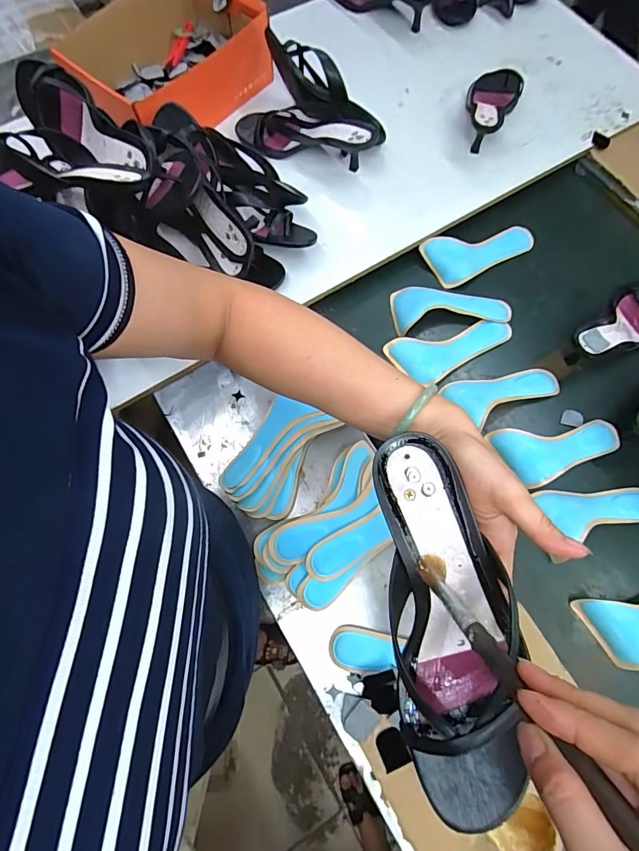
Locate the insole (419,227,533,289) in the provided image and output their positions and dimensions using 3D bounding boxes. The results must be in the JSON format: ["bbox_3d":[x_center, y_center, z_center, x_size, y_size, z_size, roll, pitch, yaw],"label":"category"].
[{"bbox_3d":[0.267,-0.300,0.697,0.192,0.012,0.085,-28,86,-14],"label":"insole"}]

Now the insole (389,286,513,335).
[{"bbox_3d":[0.207,-0.195,0.656,0.183,0.025,0.082,-9,72,-3],"label":"insole"}]

